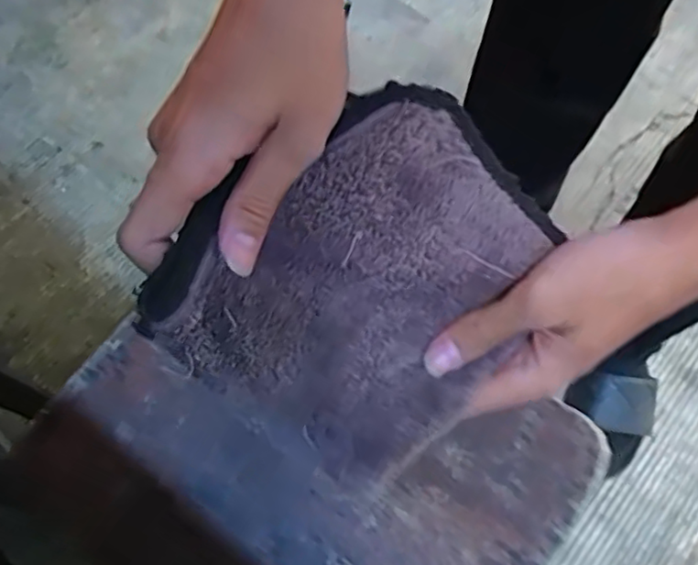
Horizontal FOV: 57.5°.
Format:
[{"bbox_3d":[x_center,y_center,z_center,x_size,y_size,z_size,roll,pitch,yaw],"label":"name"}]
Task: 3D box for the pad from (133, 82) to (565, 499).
[{"bbox_3d":[0.009,-0.001,0.274,0.153,0.030,0.141,-47,110,0],"label":"pad"}]

